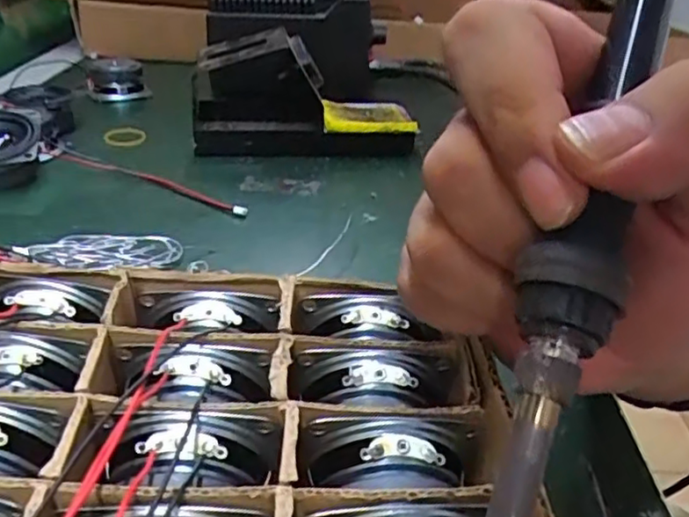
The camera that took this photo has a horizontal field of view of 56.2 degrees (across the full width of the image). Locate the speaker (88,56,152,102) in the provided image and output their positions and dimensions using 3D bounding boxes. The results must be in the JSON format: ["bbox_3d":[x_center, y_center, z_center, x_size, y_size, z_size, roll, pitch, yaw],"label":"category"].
[{"bbox_3d":[-0.207,-0.166,0.593,0.052,0.035,0.052,-8,33,-19],"label":"speaker"}]

